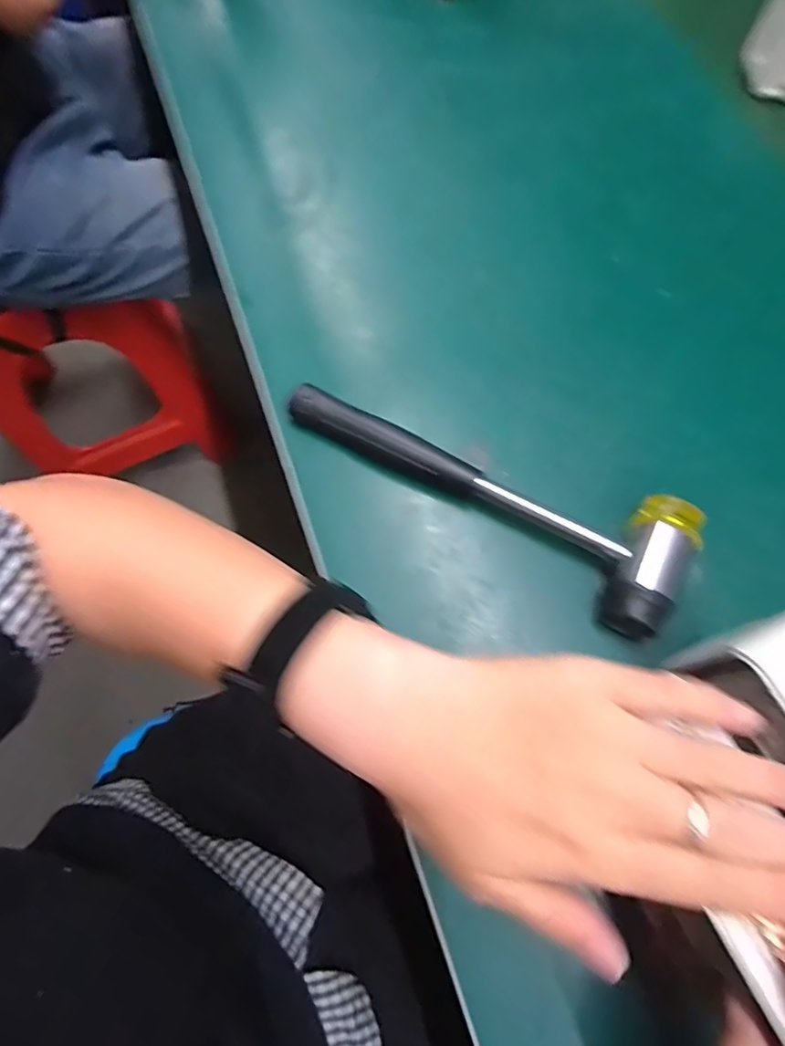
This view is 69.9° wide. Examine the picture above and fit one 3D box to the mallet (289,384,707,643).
[{"bbox_3d":[0.057,-0.031,0.342,0.251,0.034,0.075,33,73,12],"label":"mallet"}]

